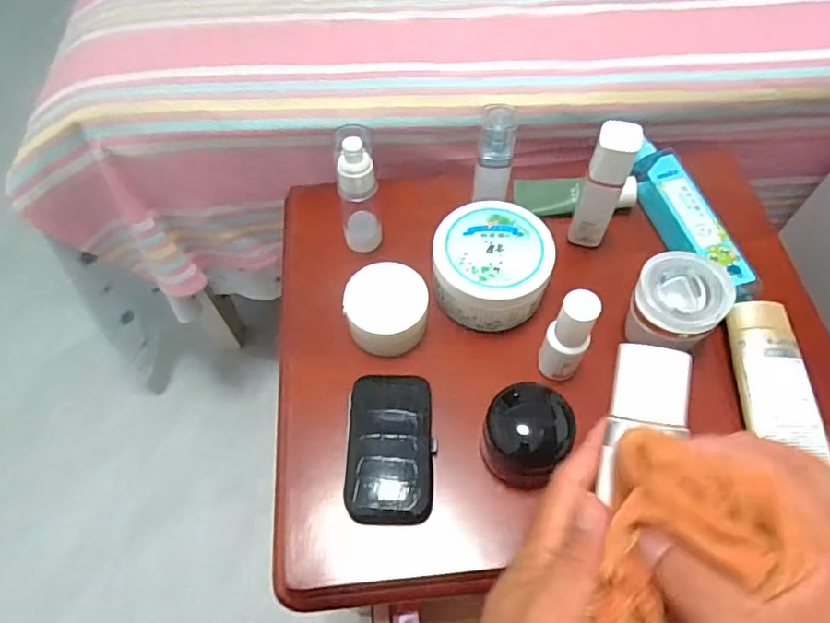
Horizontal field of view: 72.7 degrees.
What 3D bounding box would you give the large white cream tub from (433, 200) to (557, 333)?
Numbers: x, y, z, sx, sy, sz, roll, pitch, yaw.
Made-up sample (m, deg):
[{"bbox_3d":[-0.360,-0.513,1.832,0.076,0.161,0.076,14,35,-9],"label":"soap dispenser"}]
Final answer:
[{"bbox_3d":[0.064,-0.033,0.474,0.092,0.068,0.096,-1,60,1],"label":"large white cream tub"}]

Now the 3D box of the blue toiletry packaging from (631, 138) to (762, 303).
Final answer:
[{"bbox_3d":[0.240,-0.084,0.502,0.039,0.031,0.172,-15,60,-7],"label":"blue toiletry packaging"}]

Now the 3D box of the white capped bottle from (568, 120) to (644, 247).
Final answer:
[{"bbox_3d":[0.152,-0.100,0.462,0.030,0.115,0.025,12,61,8],"label":"white capped bottle"}]

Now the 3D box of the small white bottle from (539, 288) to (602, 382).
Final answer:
[{"bbox_3d":[0.113,0.020,0.414,0.030,0.086,0.028,26,64,16],"label":"small white bottle"}]

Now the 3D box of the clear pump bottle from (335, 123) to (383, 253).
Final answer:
[{"bbox_3d":[-0.047,-0.095,0.473,0.032,0.132,0.029,-9,60,-4],"label":"clear pump bottle"}]

